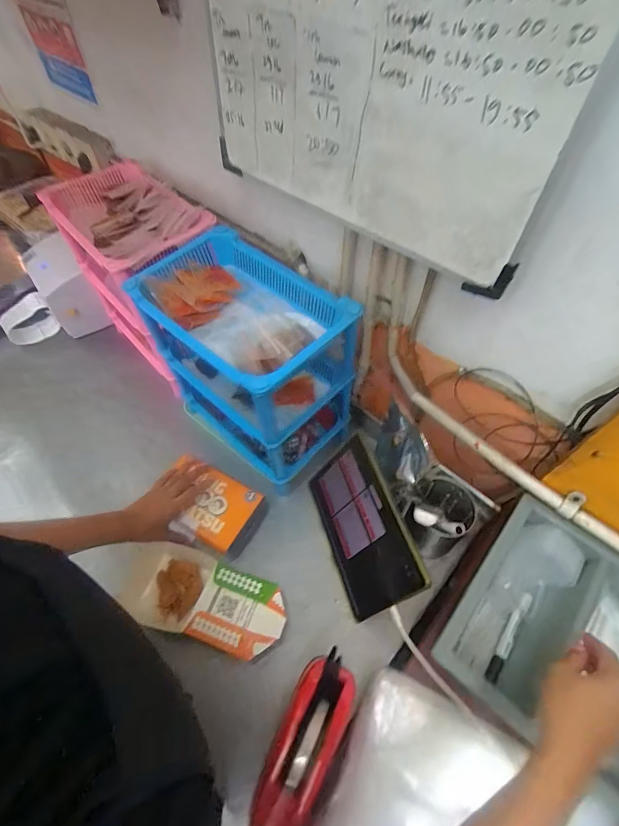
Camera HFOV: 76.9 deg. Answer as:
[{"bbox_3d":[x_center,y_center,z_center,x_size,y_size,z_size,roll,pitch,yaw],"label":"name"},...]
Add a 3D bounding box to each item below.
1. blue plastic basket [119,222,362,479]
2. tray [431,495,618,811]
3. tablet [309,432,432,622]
[{"bbox_3d":[-0.100,-0.077,0.686,0.305,0.333,0.206,38,63,23],"label":"blue plastic basket"},{"bbox_3d":[0.437,0.364,0.486,0.494,0.098,0.289,35,62,22],"label":"tray"},{"bbox_3d":[0.078,0.181,0.632,0.017,0.161,0.251,12,45,-37],"label":"tablet"}]

